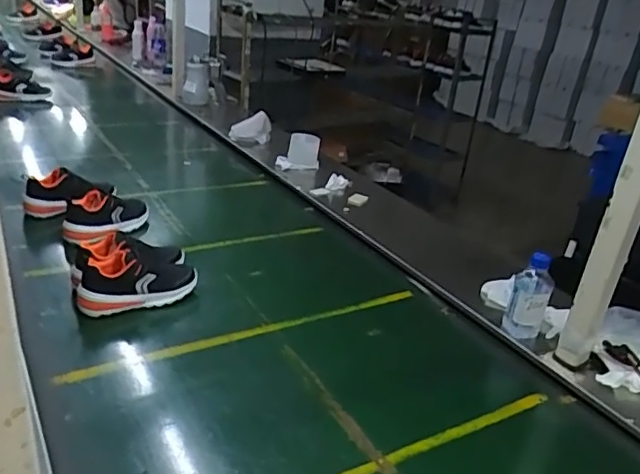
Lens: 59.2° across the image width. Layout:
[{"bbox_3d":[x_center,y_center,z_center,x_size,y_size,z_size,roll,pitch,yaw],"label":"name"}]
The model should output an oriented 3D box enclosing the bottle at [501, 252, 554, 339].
[{"bbox_3d":[0.390,0.118,1.051,0.067,0.181,0.054,17,27,20],"label":"bottle"}]

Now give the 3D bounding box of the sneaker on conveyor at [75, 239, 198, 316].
[{"bbox_3d":[-0.352,0.078,1.097,0.225,0.100,0.100,-7,29,-27],"label":"sneaker on conveyor"}]

